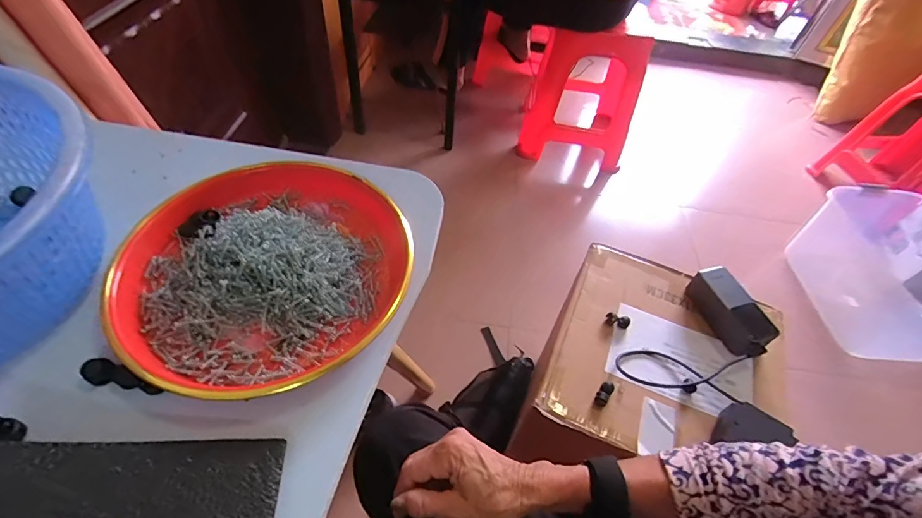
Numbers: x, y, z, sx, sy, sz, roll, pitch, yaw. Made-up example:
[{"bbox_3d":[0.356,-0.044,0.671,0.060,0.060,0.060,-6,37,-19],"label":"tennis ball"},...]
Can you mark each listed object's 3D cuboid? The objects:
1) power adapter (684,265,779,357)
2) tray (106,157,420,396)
[{"bbox_3d":[0.409,0.081,0.648,0.056,0.058,0.138,-13,54,-16],"label":"power adapter"},{"bbox_3d":[-0.154,0.002,0.342,0.216,0.032,0.197,3,51,-4],"label":"tray"}]

